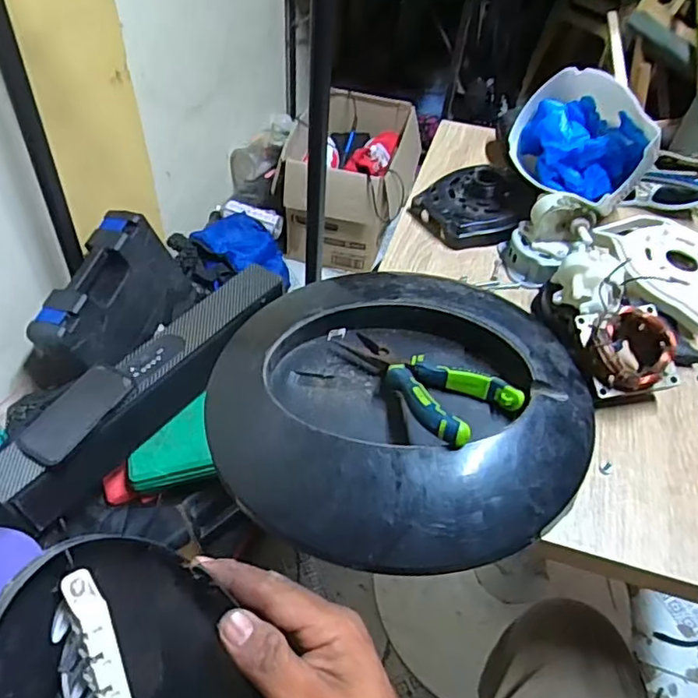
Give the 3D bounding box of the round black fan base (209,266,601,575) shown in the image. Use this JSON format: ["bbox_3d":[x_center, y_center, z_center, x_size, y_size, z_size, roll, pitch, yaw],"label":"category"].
[{"bbox_3d":[0.039,0.033,0.465,0.286,0.056,0.264,3,48,-3],"label":"round black fan base"}]

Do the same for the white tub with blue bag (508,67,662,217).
[{"bbox_3d":[0.238,-0.211,0.587,0.114,0.101,0.121,3,48,-3],"label":"white tub with blue bag"}]

